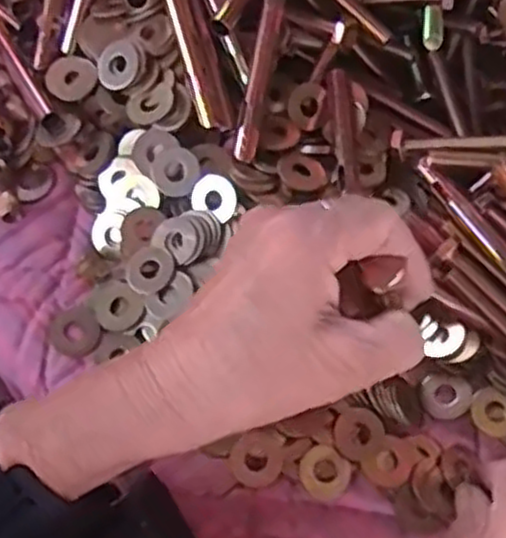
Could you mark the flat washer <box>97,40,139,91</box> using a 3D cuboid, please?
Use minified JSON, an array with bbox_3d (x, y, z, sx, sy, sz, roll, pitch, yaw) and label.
[{"bbox_3d":[-0.068,-0.104,0.393,0.022,0.005,0.026,13,87,17],"label":"flat washer"}]

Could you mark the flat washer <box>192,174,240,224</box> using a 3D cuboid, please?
[{"bbox_3d":[-0.018,-0.036,0.388,0.024,0.004,0.021,27,104,-3],"label":"flat washer"}]

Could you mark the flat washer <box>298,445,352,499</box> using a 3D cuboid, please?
[{"bbox_3d":[0.033,0.094,0.357,0.023,0.005,0.022,0,65,0],"label":"flat washer"}]

